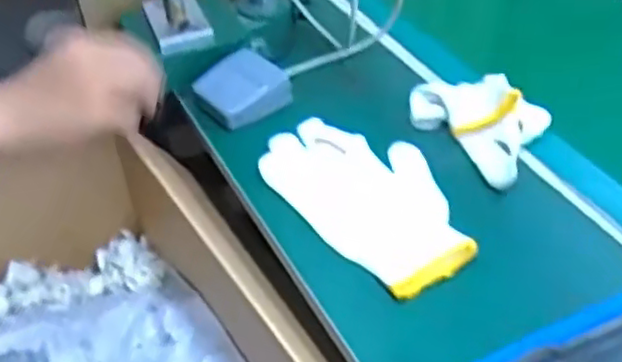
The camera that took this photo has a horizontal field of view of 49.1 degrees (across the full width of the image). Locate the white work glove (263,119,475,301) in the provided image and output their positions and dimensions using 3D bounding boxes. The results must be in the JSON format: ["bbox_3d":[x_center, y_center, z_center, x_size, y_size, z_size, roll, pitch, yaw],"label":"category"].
[{"bbox_3d":[0.054,0.011,0.624,0.127,0.021,0.223,-25,47,-25],"label":"white work glove"}]

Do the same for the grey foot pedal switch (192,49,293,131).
[{"bbox_3d":[-0.074,-0.102,0.730,0.088,0.033,0.079,-24,46,-24],"label":"grey foot pedal switch"}]

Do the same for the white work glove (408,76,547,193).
[{"bbox_3d":[0.178,-0.059,0.675,0.111,0.043,0.134,-24,46,-24],"label":"white work glove"}]

